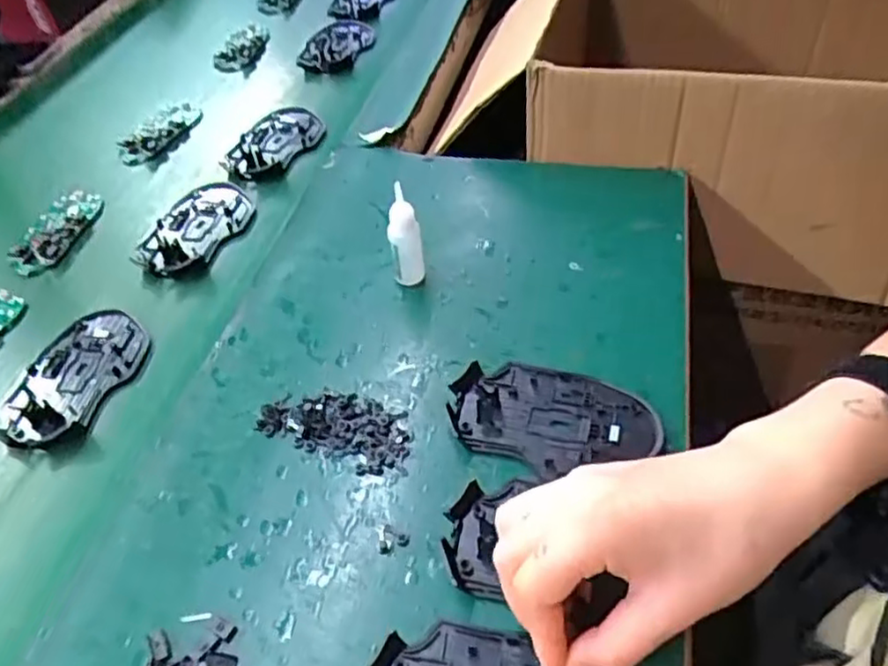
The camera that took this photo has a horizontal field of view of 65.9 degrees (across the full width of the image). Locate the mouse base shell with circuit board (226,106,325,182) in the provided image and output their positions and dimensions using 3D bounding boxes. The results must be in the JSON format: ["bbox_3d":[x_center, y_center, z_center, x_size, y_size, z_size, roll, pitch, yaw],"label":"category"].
[{"bbox_3d":[-0.155,-0.175,0.625,0.073,0.012,0.104,24,54,27],"label":"mouse base shell with circuit board"}]

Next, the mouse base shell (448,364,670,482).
[{"bbox_3d":[0.062,0.046,0.391,0.115,0.009,0.067,8,48,15],"label":"mouse base shell"}]

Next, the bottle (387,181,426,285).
[{"bbox_3d":[-0.026,-0.064,0.457,0.021,0.073,0.018,-7,46,0],"label":"bottle"}]

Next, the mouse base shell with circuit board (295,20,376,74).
[{"bbox_3d":[-0.118,-0.316,0.753,0.071,0.013,0.115,2,47,9],"label":"mouse base shell with circuit board"}]

